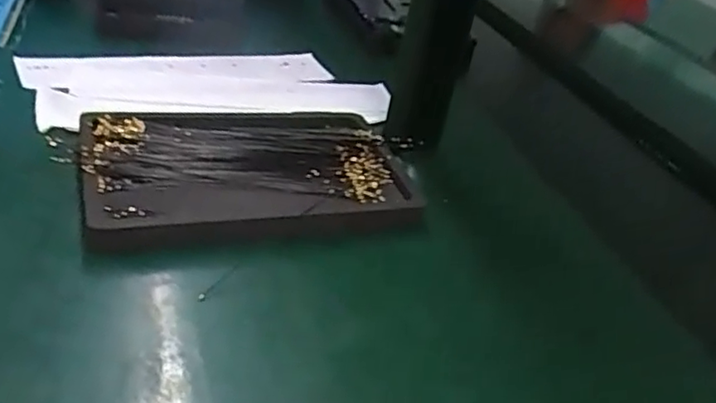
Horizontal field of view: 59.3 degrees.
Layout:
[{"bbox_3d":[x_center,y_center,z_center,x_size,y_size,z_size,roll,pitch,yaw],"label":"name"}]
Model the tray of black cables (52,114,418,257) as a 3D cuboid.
[{"bbox_3d":[-0.086,-0.026,0.497,0.258,0.029,0.163,-5,37,-23],"label":"tray of black cables"}]

